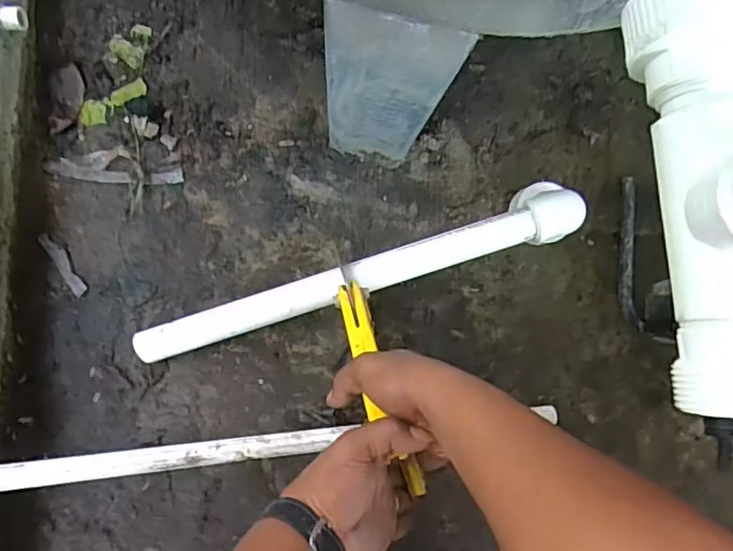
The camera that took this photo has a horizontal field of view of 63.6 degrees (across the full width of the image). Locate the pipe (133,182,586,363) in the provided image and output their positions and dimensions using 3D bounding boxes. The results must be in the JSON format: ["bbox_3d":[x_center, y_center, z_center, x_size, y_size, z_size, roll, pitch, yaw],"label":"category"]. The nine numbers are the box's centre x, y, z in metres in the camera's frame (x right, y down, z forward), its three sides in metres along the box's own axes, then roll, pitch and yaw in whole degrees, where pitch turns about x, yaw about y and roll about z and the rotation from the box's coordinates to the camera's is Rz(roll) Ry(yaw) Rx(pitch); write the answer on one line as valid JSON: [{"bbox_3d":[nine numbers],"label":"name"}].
[{"bbox_3d":[-0.010,0.004,0.584,0.444,0.091,0.060,-19,86,-6],"label":"pipe"}]

